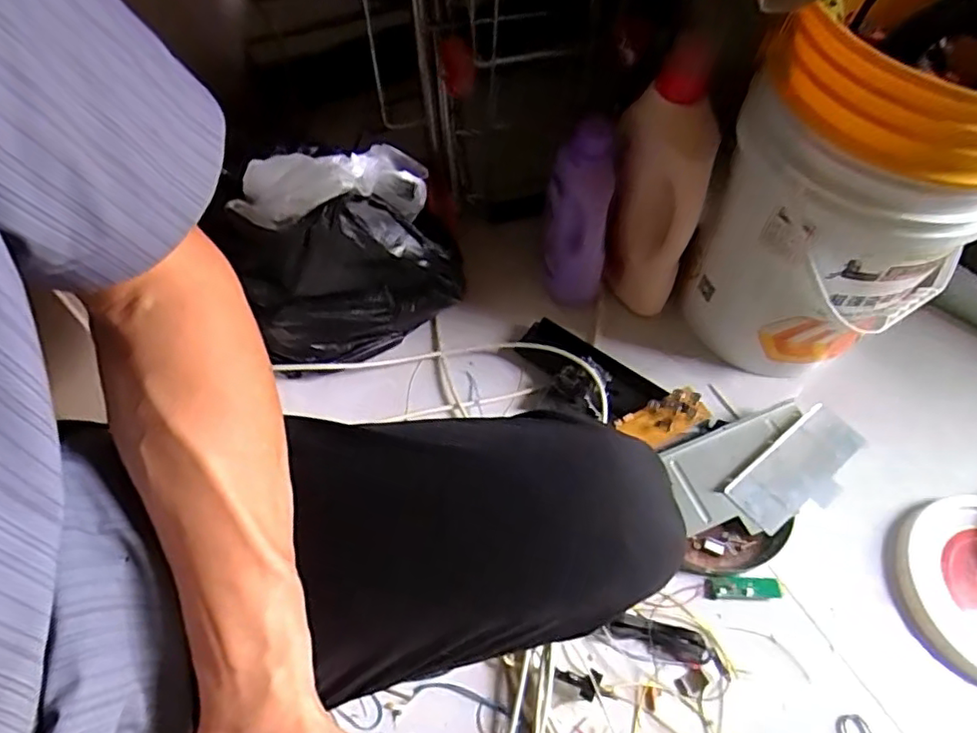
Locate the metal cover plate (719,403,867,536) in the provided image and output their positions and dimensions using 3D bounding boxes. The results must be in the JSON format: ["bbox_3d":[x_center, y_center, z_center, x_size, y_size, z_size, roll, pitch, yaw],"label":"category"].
[{"bbox_3d":[0.402,0.134,0.789,0.192,0.010,0.094,-37,70,-16],"label":"metal cover plate"}]

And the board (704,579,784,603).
[{"bbox_3d":[0.304,0.267,0.731,0.092,0.007,0.026,3,59,-1],"label":"board"}]

